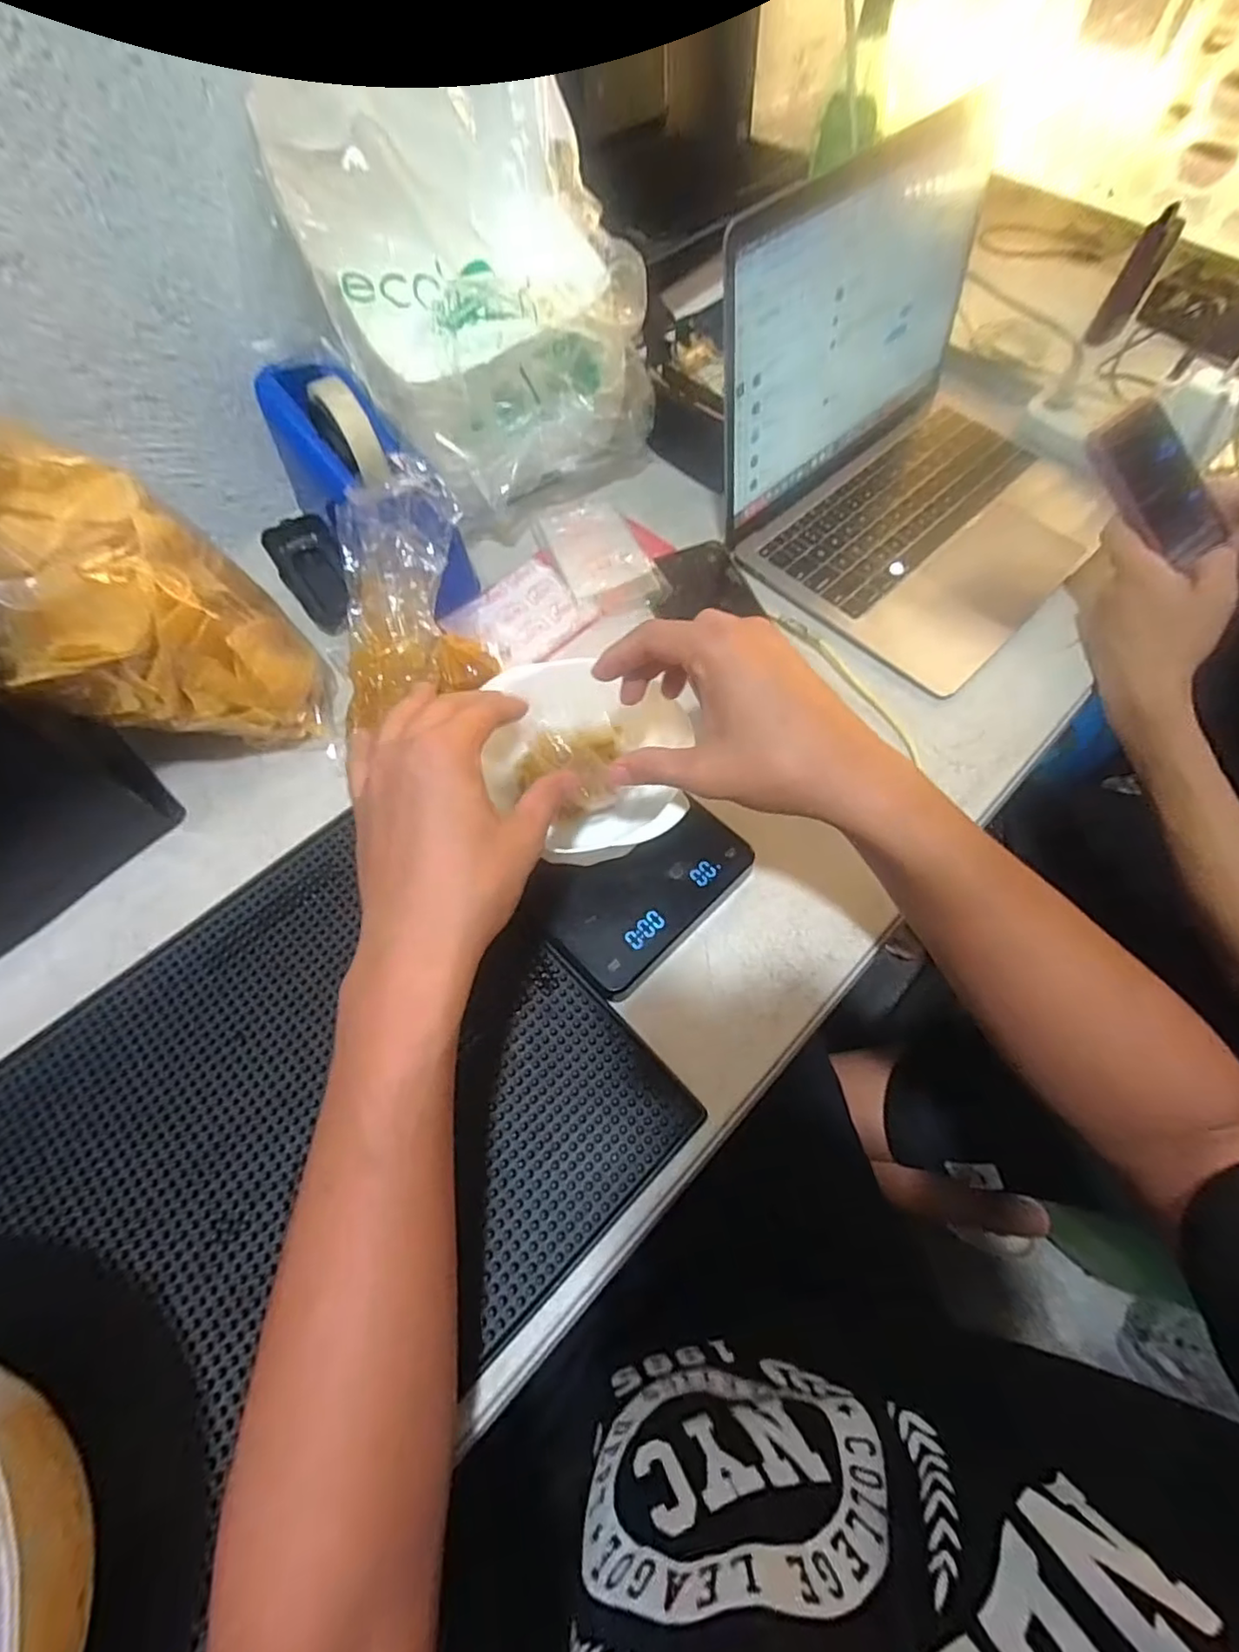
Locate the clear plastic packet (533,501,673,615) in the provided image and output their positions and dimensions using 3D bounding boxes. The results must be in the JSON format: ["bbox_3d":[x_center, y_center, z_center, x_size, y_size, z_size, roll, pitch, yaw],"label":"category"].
[{"bbox_3d":[-0.017,-0.226,0.529,0.074,0.021,0.133,-23,62,-8],"label":"clear plastic packet"}]

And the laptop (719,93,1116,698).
[{"bbox_3d":[0.254,-0.307,0.459,0.290,0.184,0.261,-41,71,-16],"label":"laptop"}]

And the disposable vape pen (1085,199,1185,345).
[{"bbox_3d":[0.480,-0.509,0.591,0.029,0.096,0.021,26,69,12],"label":"disposable vape pen"}]

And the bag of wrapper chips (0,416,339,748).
[{"bbox_3d":[-0.284,-0.143,0.352,0.133,0.243,0.131,-34,69,-13],"label":"bag of wrapper chips"}]

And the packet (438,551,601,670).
[{"bbox_3d":[-0.078,-0.169,0.504,0.106,0.016,0.081,-39,70,-15],"label":"packet"}]

